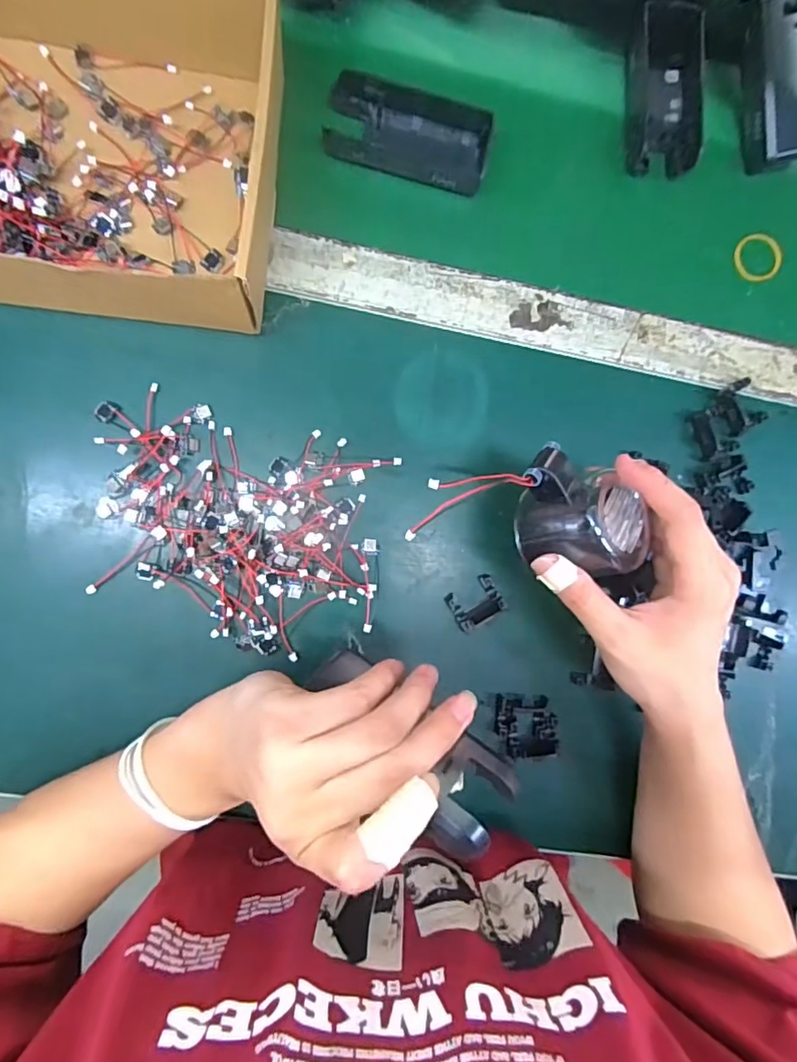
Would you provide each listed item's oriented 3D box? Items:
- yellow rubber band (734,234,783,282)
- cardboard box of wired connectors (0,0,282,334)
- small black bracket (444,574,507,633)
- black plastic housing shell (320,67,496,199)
[{"bbox_3d":[0.272,-0.206,0.410,0.038,0.006,0.033,3,101,-4],"label":"yellow rubber band"},{"bbox_3d":[-0.181,-0.225,0.313,0.213,0.073,0.183,5,91,-7],"label":"cardboard box of wired connectors"},{"bbox_3d":[0.054,0.050,0.372,0.036,0.012,0.028,-30,95,-5],"label":"small black bracket"},{"bbox_3d":[0.007,-0.264,0.363,0.106,0.021,0.056,13,90,-7],"label":"black plastic housing shell"}]

